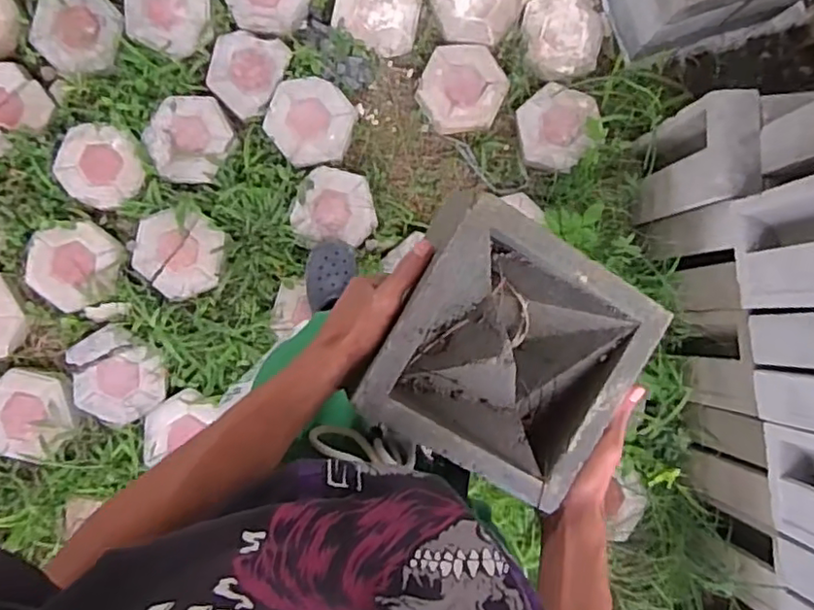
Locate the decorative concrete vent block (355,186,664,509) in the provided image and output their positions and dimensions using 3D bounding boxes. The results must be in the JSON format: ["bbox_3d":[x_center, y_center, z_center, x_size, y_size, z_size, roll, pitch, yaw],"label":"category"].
[{"bbox_3d":[0.086,0.042,0.519,0.198,0.073,0.193,29,87,-3],"label":"decorative concrete vent block"}]

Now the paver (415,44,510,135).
[{"bbox_3d":[0.134,-0.516,1.504,0.206,0.042,0.195,-1,89,-4],"label":"paver"}]

